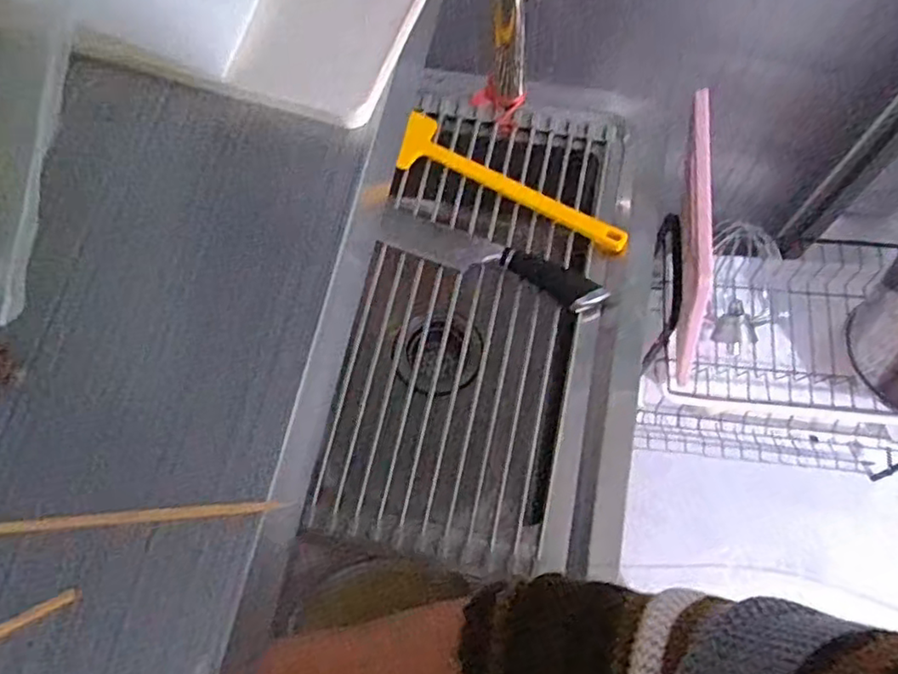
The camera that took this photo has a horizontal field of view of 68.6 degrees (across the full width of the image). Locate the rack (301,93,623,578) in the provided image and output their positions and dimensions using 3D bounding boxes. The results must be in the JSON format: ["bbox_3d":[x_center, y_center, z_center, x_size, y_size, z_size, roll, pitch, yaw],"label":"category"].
[{"bbox_3d":[0.029,-0.031,0.646,0.219,0.015,0.481,11,72,5],"label":"rack"}]

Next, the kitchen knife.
[{"bbox_3d":[0.040,-0.082,0.649,0.232,0.021,0.053,22,73,9],"label":"kitchen knife"}]

